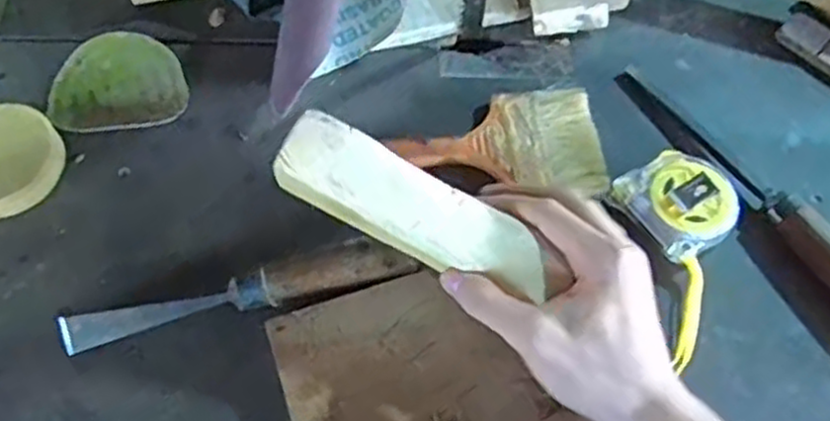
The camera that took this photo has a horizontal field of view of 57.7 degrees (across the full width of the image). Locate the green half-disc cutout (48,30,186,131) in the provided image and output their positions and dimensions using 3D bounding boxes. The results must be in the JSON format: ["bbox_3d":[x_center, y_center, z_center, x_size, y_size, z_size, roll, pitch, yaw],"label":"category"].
[{"bbox_3d":[-0.222,-0.096,0.560,0.095,0.014,0.079,-10,63,-7],"label":"green half-disc cutout"}]

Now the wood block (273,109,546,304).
[{"bbox_3d":[-0.001,0.000,0.412,0.153,0.027,0.043,28,64,3],"label":"wood block"}]

